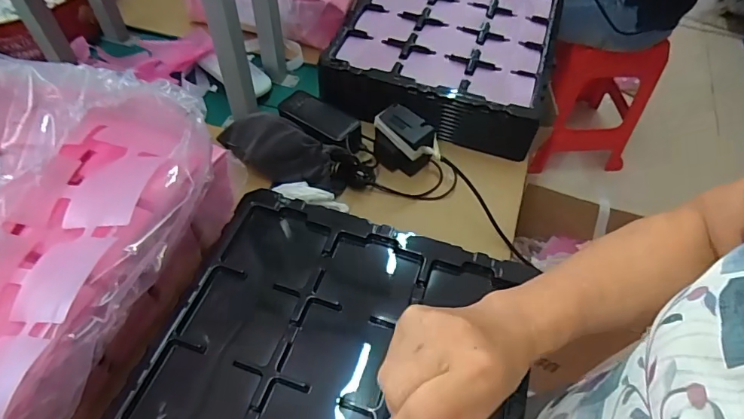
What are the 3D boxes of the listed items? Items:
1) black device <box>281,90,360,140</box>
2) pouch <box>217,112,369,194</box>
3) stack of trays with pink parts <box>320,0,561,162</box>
[{"bbox_3d":[-0.081,-0.144,0.686,0.127,0.012,0.058,29,58,18],"label":"black device"},{"bbox_3d":[-0.117,-0.076,0.649,0.221,0.053,0.082,26,57,16],"label":"pouch"},{"bbox_3d":[0.127,-0.273,0.776,0.338,0.075,0.412,16,55,10],"label":"stack of trays with pink parts"}]

